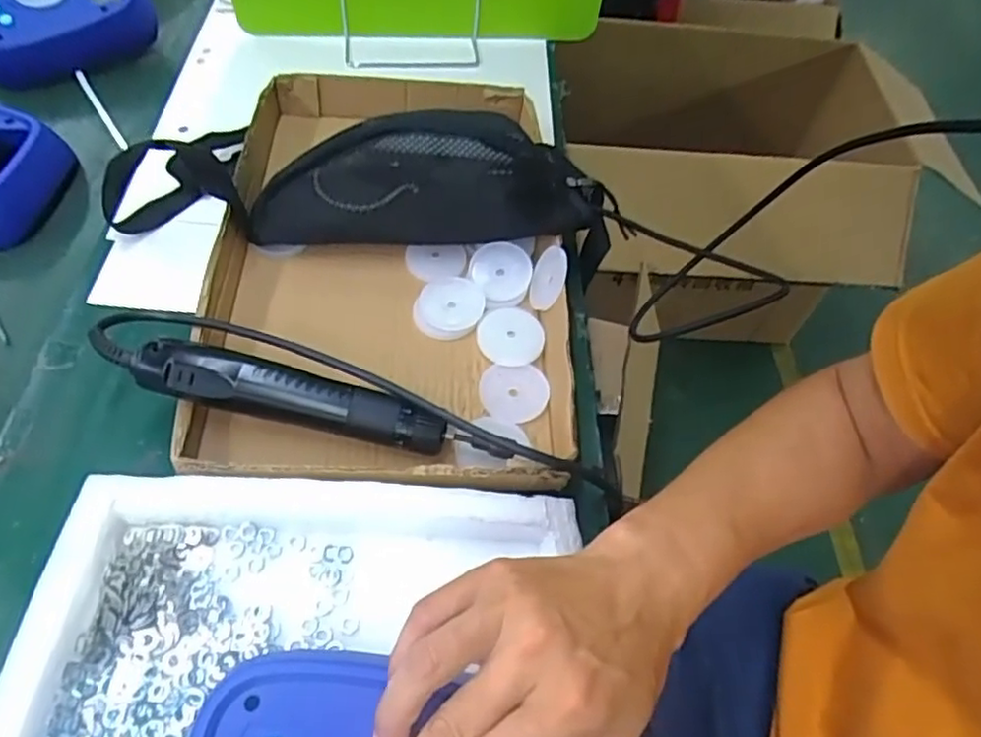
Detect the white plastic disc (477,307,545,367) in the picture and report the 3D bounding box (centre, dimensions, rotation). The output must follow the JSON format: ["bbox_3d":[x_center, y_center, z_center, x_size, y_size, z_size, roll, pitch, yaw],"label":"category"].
[{"bbox_3d":[0.016,-0.026,0.513,0.051,0.006,0.054,3,55,-6],"label":"white plastic disc"}]

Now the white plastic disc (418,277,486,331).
[{"bbox_3d":[-0.032,-0.053,0.526,0.051,0.005,0.050,4,55,-5],"label":"white plastic disc"}]

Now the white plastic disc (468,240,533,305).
[{"bbox_3d":[0.010,-0.080,0.541,0.048,0.007,0.053,-30,75,-7],"label":"white plastic disc"}]

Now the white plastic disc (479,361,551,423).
[{"bbox_3d":[0.018,0.018,0.487,0.050,0.004,0.047,2,61,-4],"label":"white plastic disc"}]

